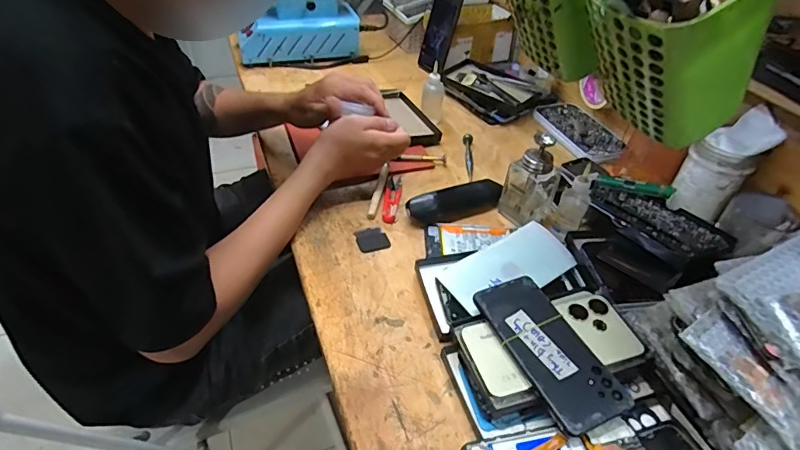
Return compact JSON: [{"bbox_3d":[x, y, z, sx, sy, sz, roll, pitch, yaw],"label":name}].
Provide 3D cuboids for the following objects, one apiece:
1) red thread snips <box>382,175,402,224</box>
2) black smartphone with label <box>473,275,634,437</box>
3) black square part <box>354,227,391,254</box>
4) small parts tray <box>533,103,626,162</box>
[{"bbox_3d":[-0.012,-0.039,0.651,0.021,0.008,0.100,6,42,3],"label":"red thread snips"},{"bbox_3d":[0.140,0.115,0.441,0.071,0.008,0.157,-17,49,-19],"label":"black smartphone with label"},{"bbox_3d":[-0.036,0.019,0.598,0.040,0.006,0.043,-14,45,-19],"label":"black square part"},{"bbox_3d":[0.312,-0.166,0.820,0.097,0.014,0.172,-15,45,-20],"label":"small parts tray"}]

